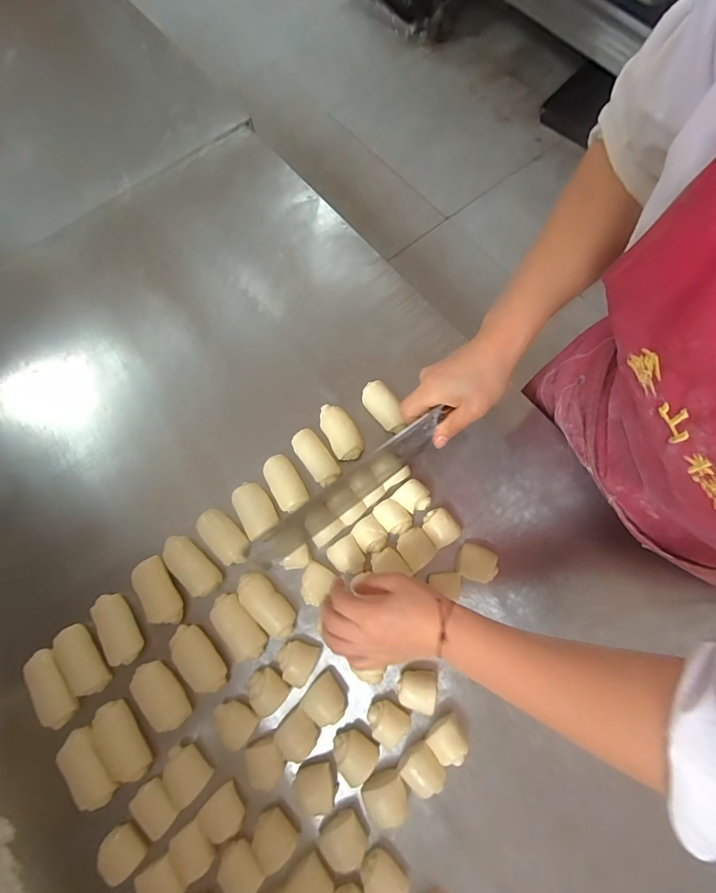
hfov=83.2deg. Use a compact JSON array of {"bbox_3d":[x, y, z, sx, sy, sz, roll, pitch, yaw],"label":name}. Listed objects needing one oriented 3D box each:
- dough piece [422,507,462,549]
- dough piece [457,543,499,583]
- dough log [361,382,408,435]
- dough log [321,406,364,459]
[{"bbox_3d":[0.098,0.097,0.484,0.035,0.025,0.042,-32,75,-8],"label":"dough piece"},{"bbox_3d":[0.140,0.138,0.476,0.042,0.019,0.039,16,74,6],"label":"dough piece"},{"bbox_3d":[0.034,-0.049,0.528,0.033,0.036,0.073,-38,76,-10],"label":"dough log"},{"bbox_3d":[-0.023,-0.019,0.523,0.038,0.026,0.076,-27,74,-7],"label":"dough log"}]

